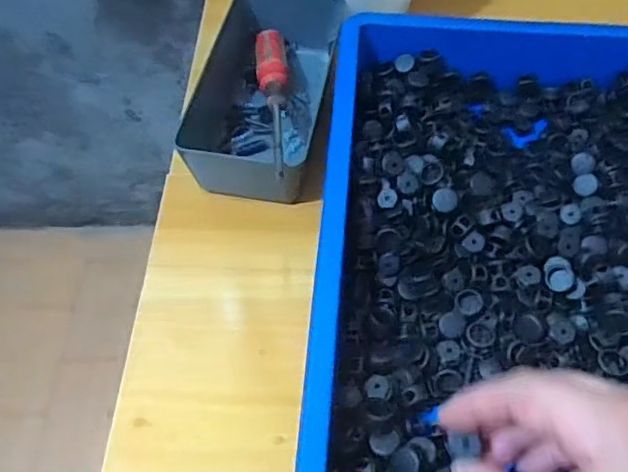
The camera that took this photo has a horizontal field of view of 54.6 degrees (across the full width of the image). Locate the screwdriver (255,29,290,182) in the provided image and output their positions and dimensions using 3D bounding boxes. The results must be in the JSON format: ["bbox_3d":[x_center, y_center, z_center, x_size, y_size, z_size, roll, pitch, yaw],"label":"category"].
[{"bbox_3d":[-0.028,-0.100,0.450,0.026,0.026,0.191,-4,43,-3],"label":"screwdriver"}]

